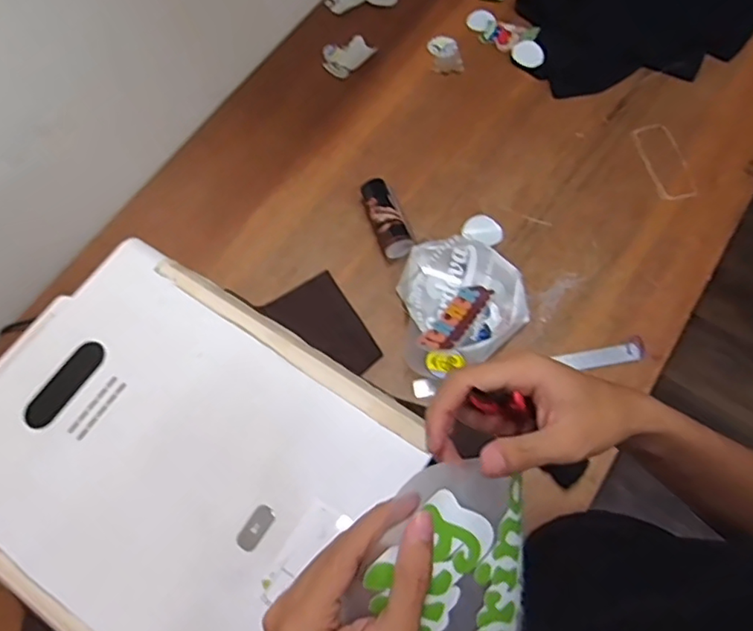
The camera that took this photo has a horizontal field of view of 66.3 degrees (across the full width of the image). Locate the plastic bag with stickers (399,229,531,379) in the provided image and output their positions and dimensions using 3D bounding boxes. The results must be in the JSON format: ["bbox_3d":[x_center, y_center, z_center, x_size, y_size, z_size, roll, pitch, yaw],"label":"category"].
[{"bbox_3d":[0.131,-0.030,0.886,0.183,0.044,0.230,-17,68,-4],"label":"plastic bag with stickers"}]

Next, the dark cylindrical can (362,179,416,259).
[{"bbox_3d":[0.017,-0.164,0.954,0.055,0.039,0.149,-19,68,-5],"label":"dark cylindrical can"}]

